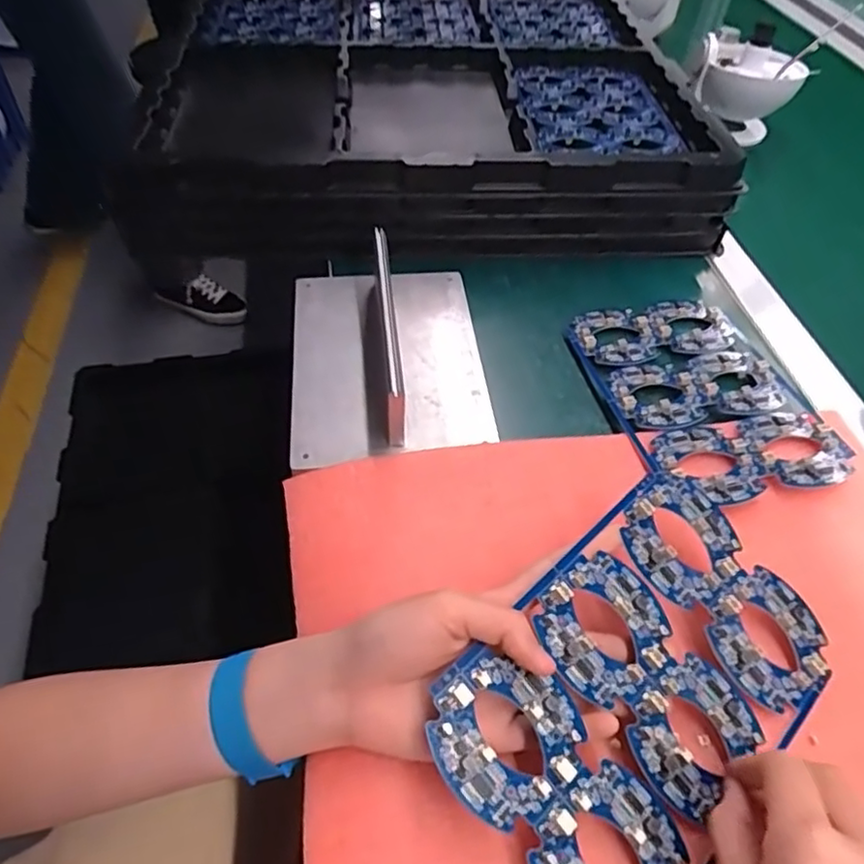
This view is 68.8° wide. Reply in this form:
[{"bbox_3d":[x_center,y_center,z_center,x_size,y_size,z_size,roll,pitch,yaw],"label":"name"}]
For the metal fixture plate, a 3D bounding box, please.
[{"bbox_3d":[-0.033,-0.071,0.468,0.145,0.055,0.208,-4,49,-6],"label":"metal fixture plate"}]

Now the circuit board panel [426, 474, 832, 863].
[{"bbox_3d":[0.104,0.120,0.302,0.200,0.007,0.134,-36,80,-27],"label":"circuit board panel"}]

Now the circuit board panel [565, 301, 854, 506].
[{"bbox_3d":[0.195,-0.032,0.463,0.132,0.012,0.194,-9,50,-10],"label":"circuit board panel"}]

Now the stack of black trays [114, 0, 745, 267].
[{"bbox_3d":[-0.023,-0.365,0.689,0.526,0.099,0.496,-4,49,-7],"label":"stack of black trays"}]

